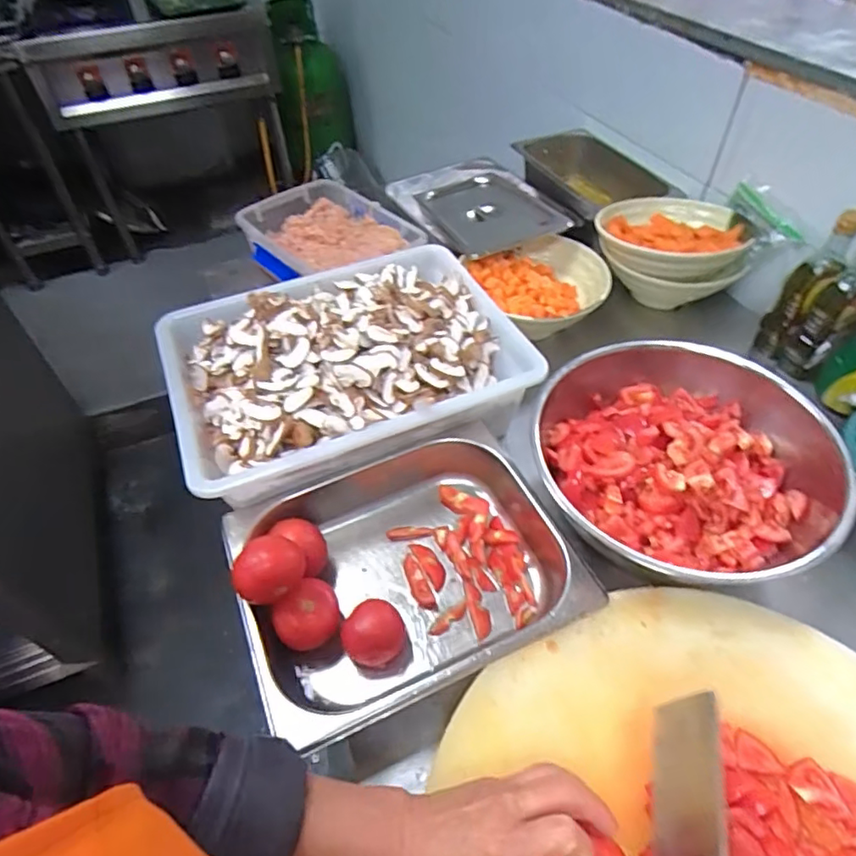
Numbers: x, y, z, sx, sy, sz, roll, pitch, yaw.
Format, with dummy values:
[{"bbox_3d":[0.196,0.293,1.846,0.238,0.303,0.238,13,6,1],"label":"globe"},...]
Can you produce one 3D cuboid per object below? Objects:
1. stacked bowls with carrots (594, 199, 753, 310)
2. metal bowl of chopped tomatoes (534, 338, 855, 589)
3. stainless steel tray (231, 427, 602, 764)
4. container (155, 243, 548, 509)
[{"bbox_3d":[0.378,-0.265,0.903,0.193,0.123,0.203,-1,49,1],"label":"stacked bowls with carrots"},{"bbox_3d":[0.281,0.042,0.634,0.300,0.100,0.306,-1,49,1],"label":"metal bowl of chopped tomatoes"},{"bbox_3d":[-0.023,0.146,0.609,0.337,0.104,0.271,-18,51,-14],"label":"stainless steel tray"},{"bbox_3d":[-0.106,-0.097,0.740,0.420,0.104,0.337,-18,50,-13],"label":"container"}]

